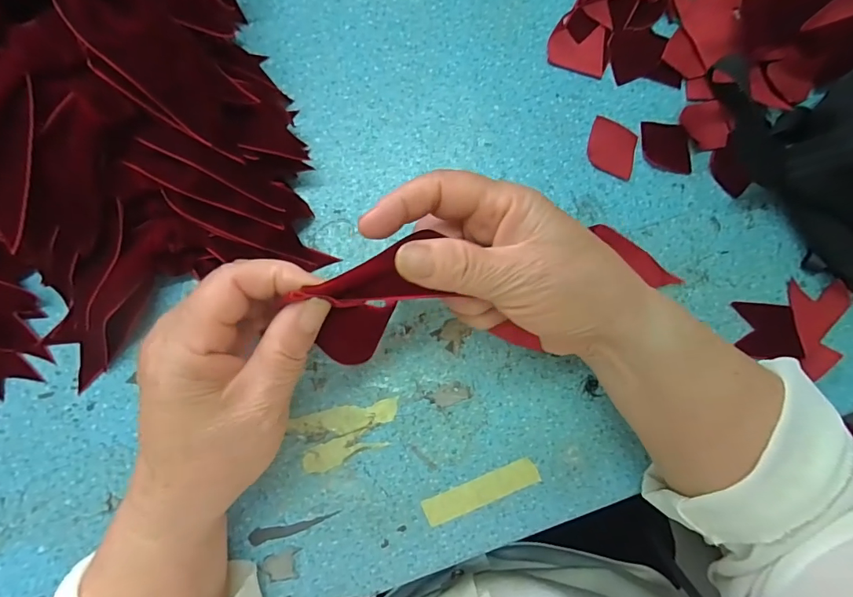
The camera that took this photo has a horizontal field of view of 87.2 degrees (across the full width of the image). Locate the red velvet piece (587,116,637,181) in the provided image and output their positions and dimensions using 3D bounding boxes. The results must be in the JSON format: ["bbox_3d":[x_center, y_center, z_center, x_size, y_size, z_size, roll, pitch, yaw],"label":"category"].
[{"bbox_3d":[0.128,-0.104,0.308,0.033,0.004,0.037,15,86,-4],"label":"red velvet piece"}]

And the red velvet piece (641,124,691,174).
[{"bbox_3d":[0.167,-0.105,0.310,0.035,0.004,0.034,4,87,-5],"label":"red velvet piece"}]

